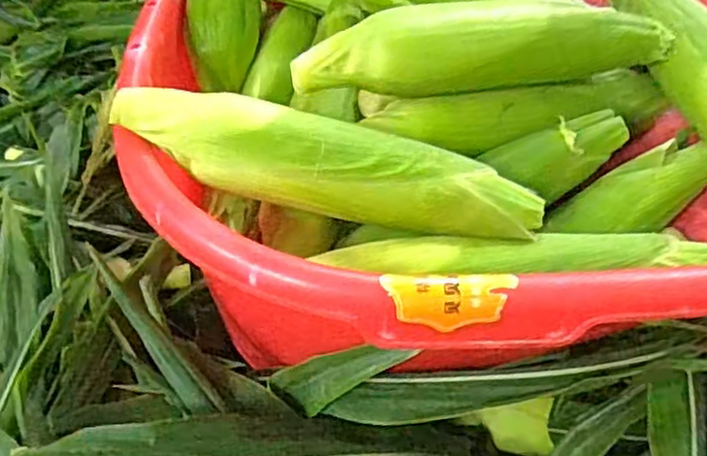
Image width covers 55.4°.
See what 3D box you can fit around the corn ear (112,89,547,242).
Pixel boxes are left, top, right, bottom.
[{"bbox_3d":[-0.015,-0.038,0.376,0.235,0.042,0.045,13,53,6],"label":"corn ear"}]

